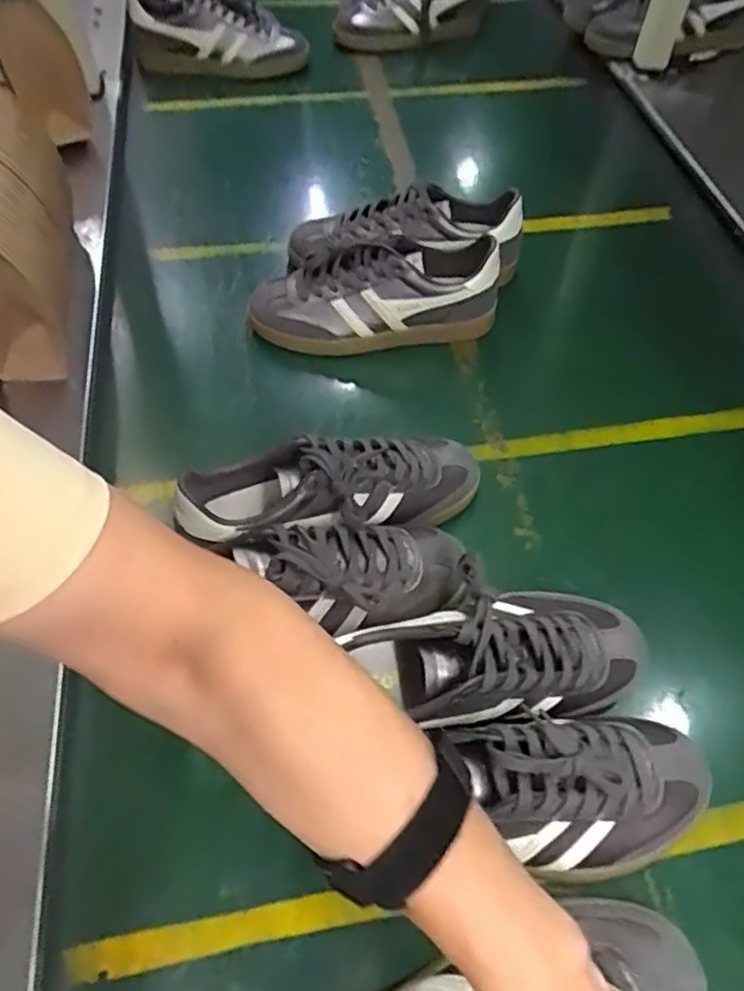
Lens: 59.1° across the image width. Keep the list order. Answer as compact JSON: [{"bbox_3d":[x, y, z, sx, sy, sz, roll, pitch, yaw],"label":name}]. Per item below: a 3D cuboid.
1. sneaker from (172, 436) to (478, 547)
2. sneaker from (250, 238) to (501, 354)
[{"bbox_3d":[-0.017,-0.010,0.555,0.230,0.093,0.090,-11,59,-11],"label":"sneaker"},{"bbox_3d":[-0.001,-0.213,0.699,0.264,0.096,0.100,-4,57,8],"label":"sneaker"}]

